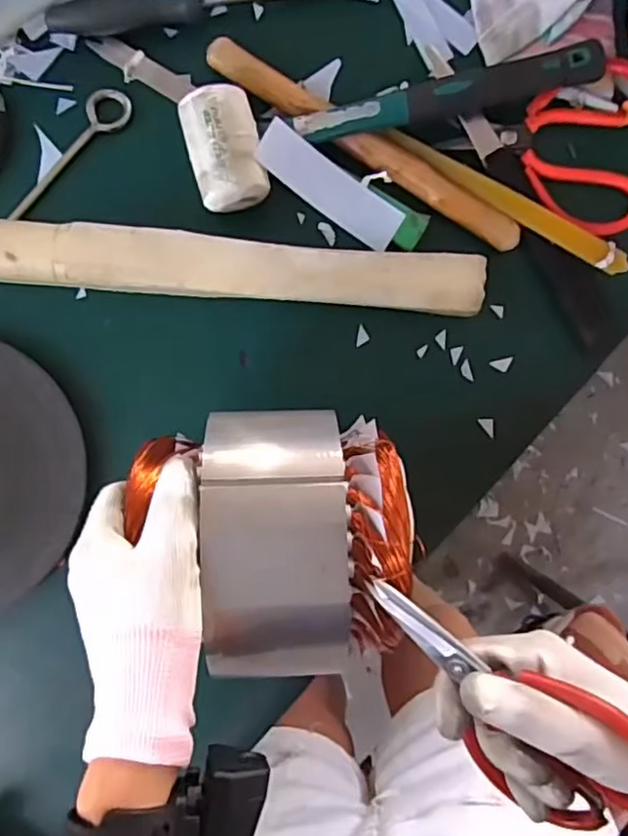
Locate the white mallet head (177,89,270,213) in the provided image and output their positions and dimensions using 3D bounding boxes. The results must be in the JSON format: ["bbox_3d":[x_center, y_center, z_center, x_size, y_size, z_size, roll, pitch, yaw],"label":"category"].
[{"bbox_3d":[-0.058,-0.176,0.422,0.049,0.045,0.074,-14,88,-2],"label":"white mallet head"}]

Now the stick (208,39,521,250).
[{"bbox_3d":[0.036,-0.190,0.441,0.246,0.015,0.022,31,87,0],"label":"stick"}]

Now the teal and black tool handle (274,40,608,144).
[{"bbox_3d":[0.090,-0.221,0.434,0.211,0.024,0.029,-14,88,-2],"label":"teal and black tool handle"}]

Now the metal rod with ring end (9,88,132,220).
[{"bbox_3d":[-0.191,-0.152,0.444,0.030,0.006,0.187,36,87,0],"label":"metal rod with ring end"}]

